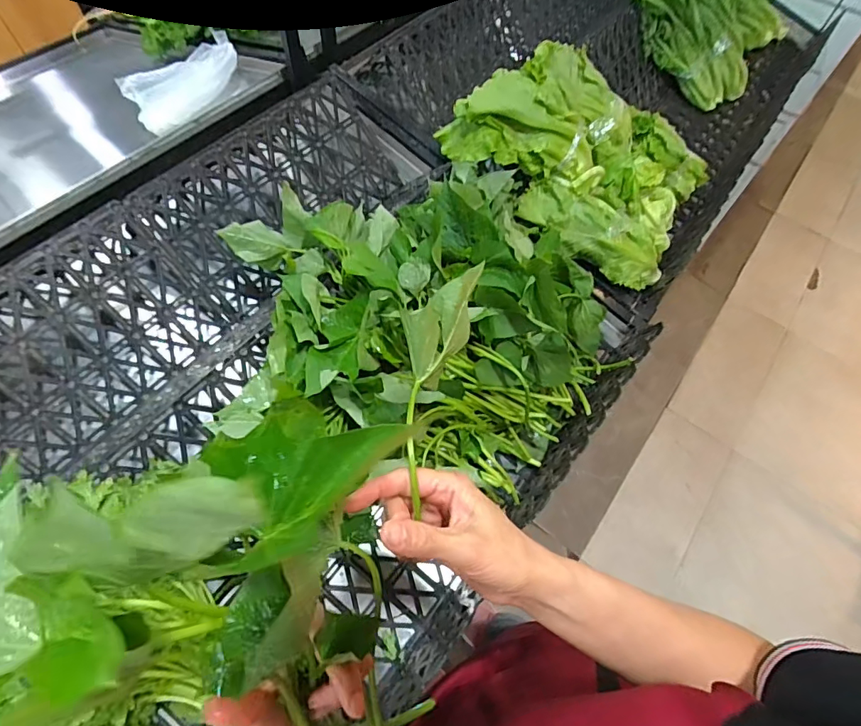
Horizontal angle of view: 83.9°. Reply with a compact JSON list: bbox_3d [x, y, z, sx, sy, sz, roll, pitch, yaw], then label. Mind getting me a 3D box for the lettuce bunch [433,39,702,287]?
[{"bbox_3d":[0.258,-0.348,0.823,0.426,0.130,0.338,36,70,-13],"label":"lettuce bunch"}]

